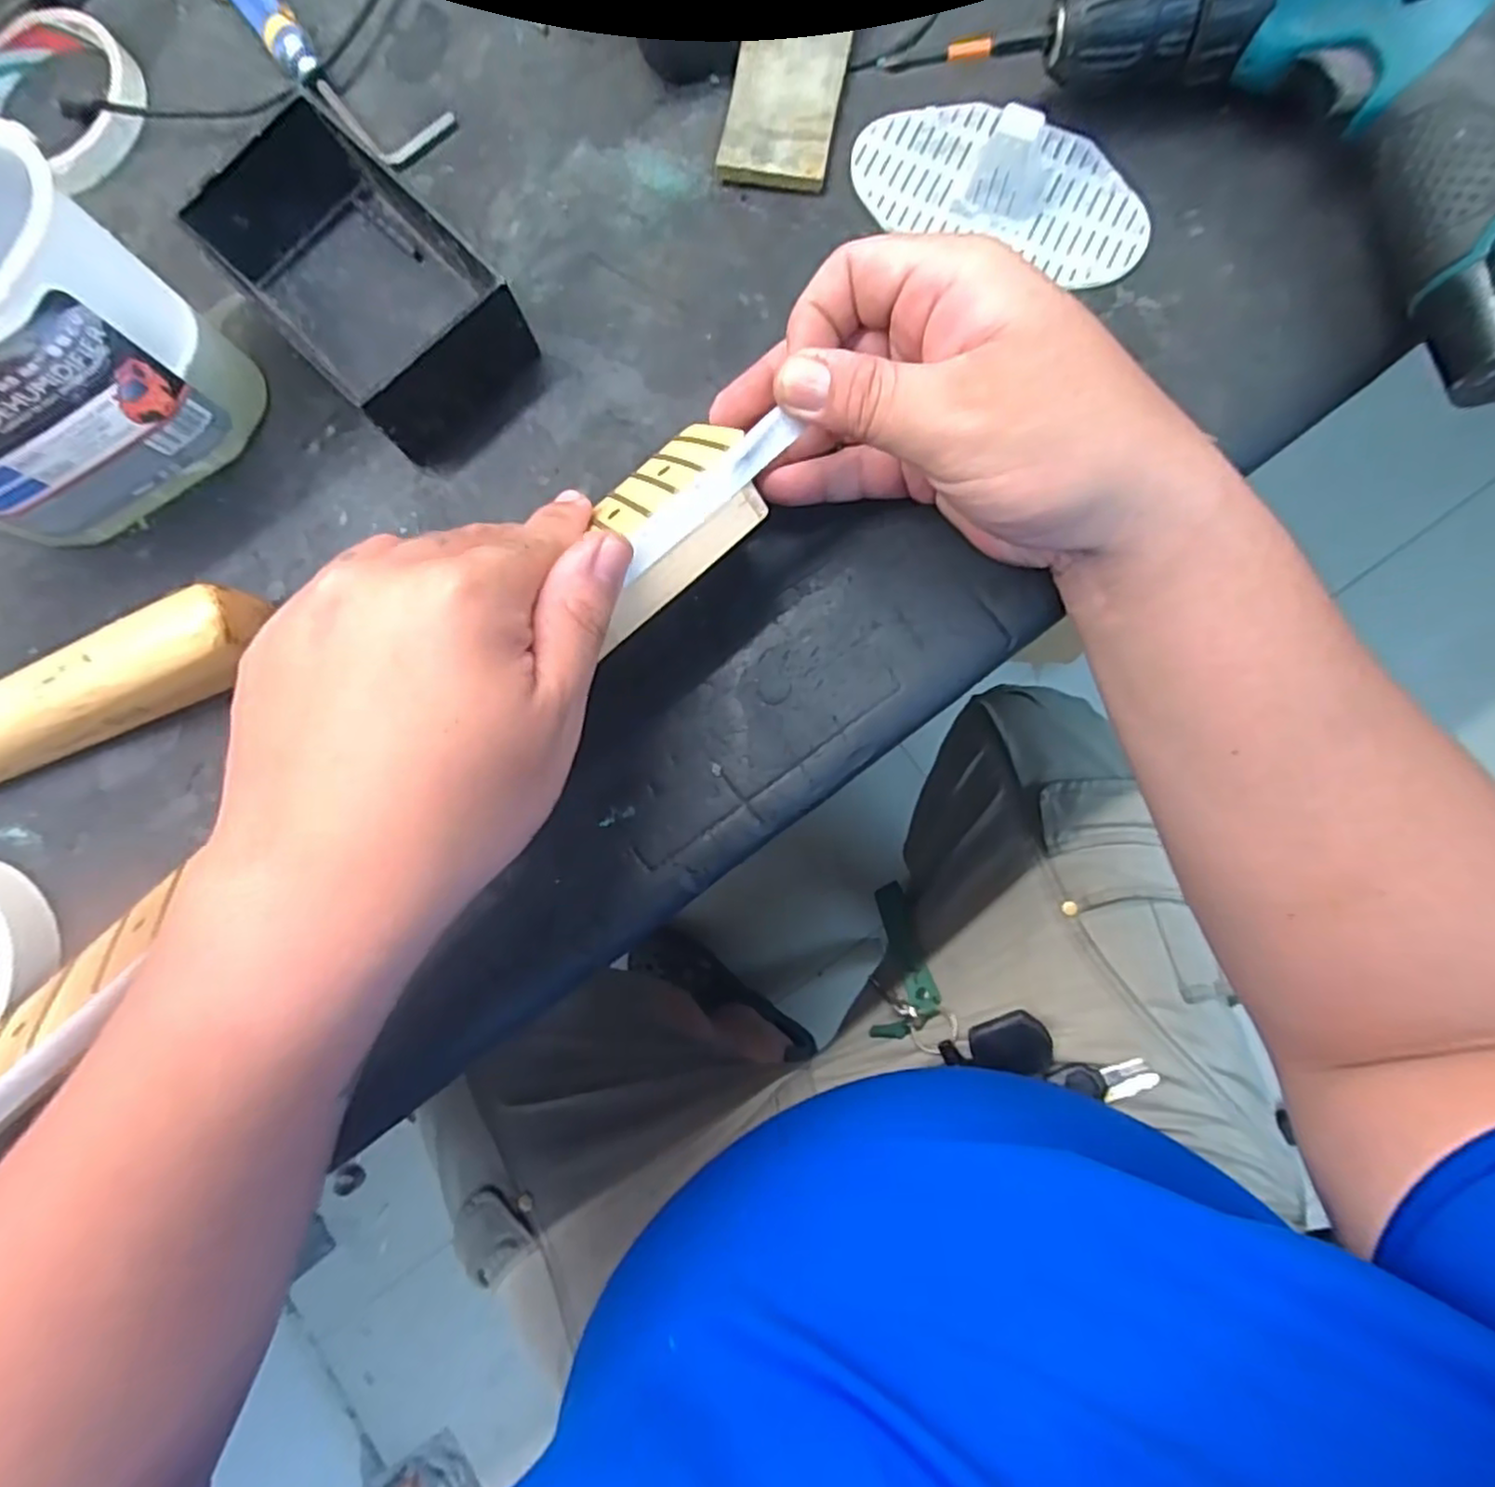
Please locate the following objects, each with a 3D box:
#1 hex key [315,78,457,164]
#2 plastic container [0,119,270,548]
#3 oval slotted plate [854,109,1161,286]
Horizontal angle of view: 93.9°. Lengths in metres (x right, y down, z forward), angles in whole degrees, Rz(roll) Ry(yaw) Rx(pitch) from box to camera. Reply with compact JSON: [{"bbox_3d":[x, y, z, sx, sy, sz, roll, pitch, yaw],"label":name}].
[{"bbox_3d":[-0.165,-0.290,0.319,0.054,0.009,0.038,45,89,7],"label":"hex key"},{"bbox_3d":[-0.278,-0.142,0.264,0.138,0.104,0.080,-35,83,0],"label":"plastic container"},{"bbox_3d":[0.106,-0.236,0.282,0.125,0.030,0.060,23,86,6],"label":"oval slotted plate"}]

